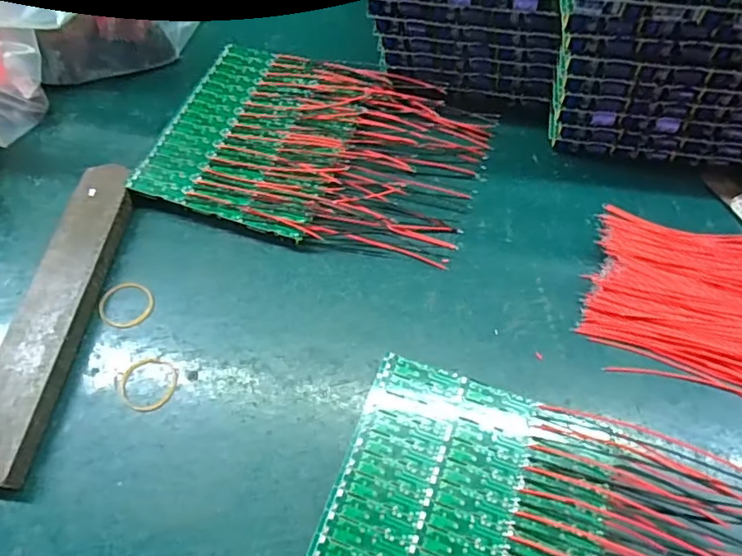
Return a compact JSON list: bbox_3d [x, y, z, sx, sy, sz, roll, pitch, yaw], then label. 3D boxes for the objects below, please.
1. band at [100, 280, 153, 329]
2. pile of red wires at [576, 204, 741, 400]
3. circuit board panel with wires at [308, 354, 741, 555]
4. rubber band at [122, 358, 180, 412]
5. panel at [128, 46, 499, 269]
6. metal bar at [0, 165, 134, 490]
[{"bbox_3d":[-0.147,0.016,0.330,0.033,0.004,0.029,18,63,11],"label":"band"},{"bbox_3d":[0.187,0.011,0.320,0.113,0.010,0.107,13,62,9],"label":"pile of red wires"},{"bbox_3d":[0.083,0.130,0.251,0.210,0.014,0.146,13,62,9],"label":"circuit board panel with wires"},{"bbox_3d":[-0.125,0.060,0.306,0.033,0.004,0.030,-1,61,2],"label":"rubber band"},{"bbox_3d":[-0.033,-0.088,0.378,0.207,0.017,0.148,16,63,11],"label":"panel"},{"bbox_3d":[-0.184,0.017,0.321,0.035,0.019,0.197,5,61,5],"label":"metal bar"}]

